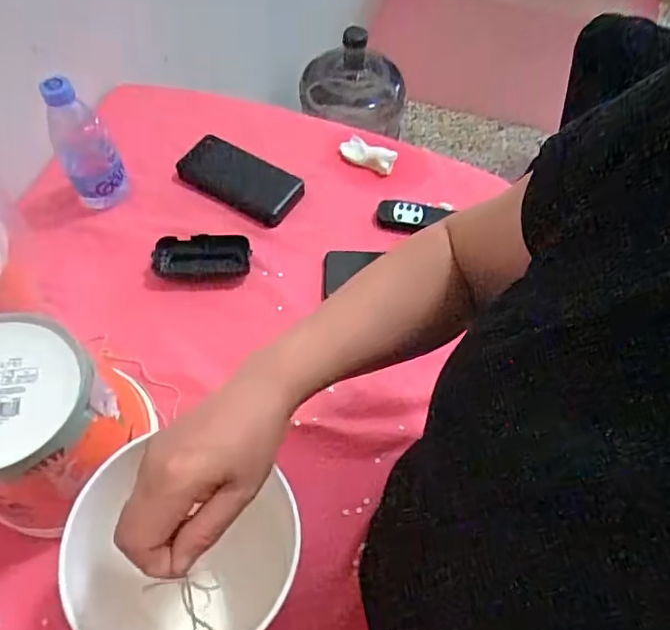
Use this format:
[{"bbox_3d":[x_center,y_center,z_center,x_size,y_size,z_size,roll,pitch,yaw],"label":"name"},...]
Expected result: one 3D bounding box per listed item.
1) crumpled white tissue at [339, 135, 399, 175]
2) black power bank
[{"bbox_3d":[0.046,-0.219,0.786,0.078,0.019,0.031,30,63,15],"label":"crumpled white tissue"},{"bbox_3d":[-0.125,-0.177,0.744,0.154,0.029,0.077,26,62,13],"label":"black power bank"}]

